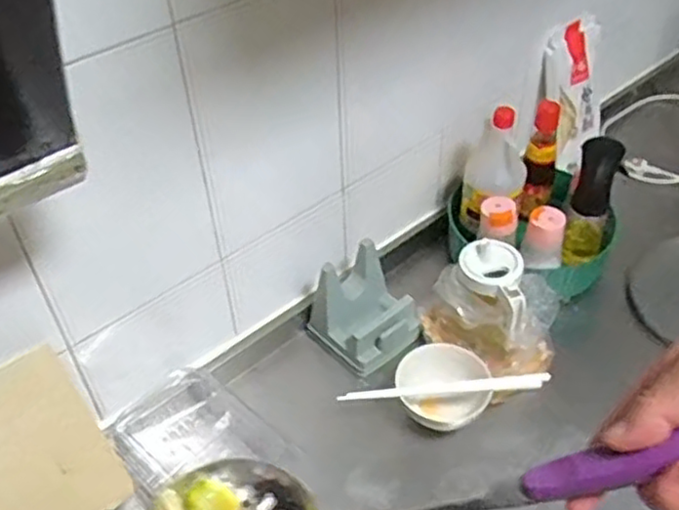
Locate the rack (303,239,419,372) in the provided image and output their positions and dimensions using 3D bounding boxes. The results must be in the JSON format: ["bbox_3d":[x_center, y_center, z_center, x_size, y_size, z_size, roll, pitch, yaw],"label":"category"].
[{"bbox_3d":[0.038,0.082,0.962,0.133,0.131,0.116,34,55,32],"label":"rack"}]

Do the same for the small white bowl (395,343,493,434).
[{"bbox_3d":[0.135,0.178,0.895,0.113,0.090,0.109,-13,45,-9],"label":"small white bowl"}]

